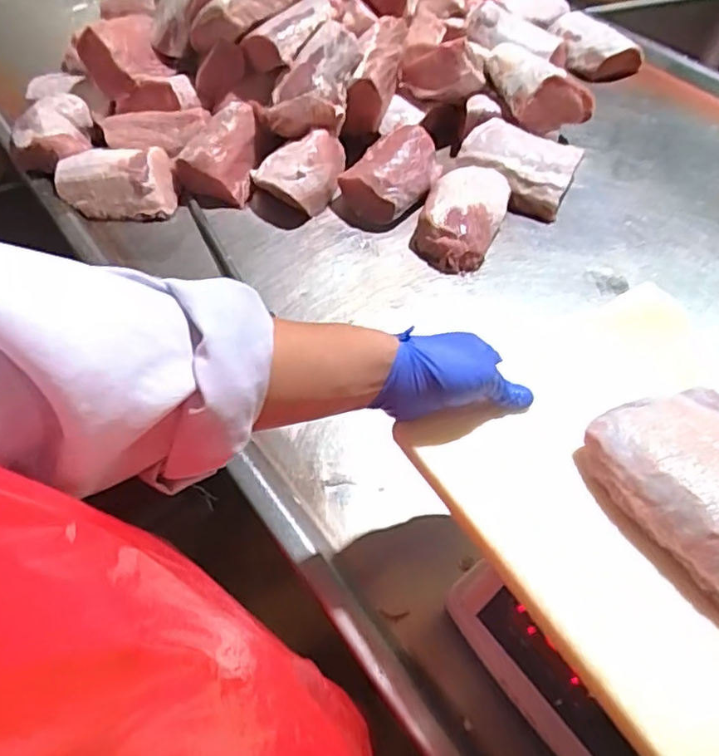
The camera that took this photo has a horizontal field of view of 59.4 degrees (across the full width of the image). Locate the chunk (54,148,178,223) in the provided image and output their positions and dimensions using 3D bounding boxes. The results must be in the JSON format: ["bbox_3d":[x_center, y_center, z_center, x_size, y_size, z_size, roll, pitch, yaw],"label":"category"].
[{"bbox_3d":[-0.356,-0.286,0.926,0.162,0.062,0.100,-5,53,-5],"label":"chunk"}]

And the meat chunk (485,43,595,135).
[{"bbox_3d":[0.274,-0.467,1.000,0.133,0.080,0.157,-20,56,-15],"label":"meat chunk"}]

